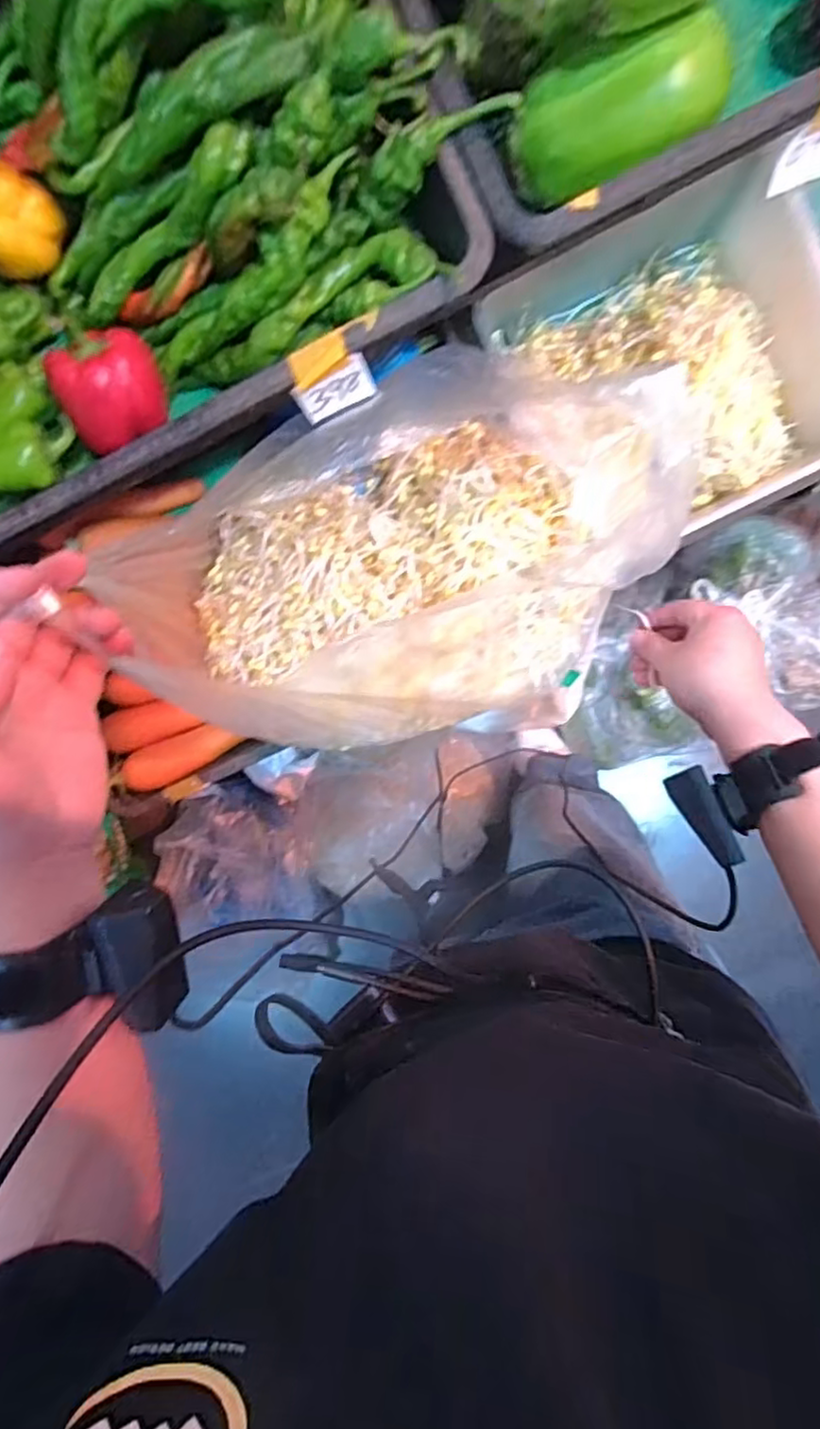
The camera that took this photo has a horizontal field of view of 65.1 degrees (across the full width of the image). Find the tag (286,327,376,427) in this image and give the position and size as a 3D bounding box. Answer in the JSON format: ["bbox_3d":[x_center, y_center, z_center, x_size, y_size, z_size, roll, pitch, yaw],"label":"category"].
[{"bbox_3d":[-0.060,-0.256,0.488,0.059,0.066,0.018,-27,85,5],"label":"tag"}]

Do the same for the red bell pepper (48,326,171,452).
[{"bbox_3d":[-0.221,-0.241,0.472,0.080,0.059,0.066,-42,84,4],"label":"red bell pepper"}]

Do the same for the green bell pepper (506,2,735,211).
[{"bbox_3d":[0.145,-0.416,0.445,0.142,0.055,0.056,-12,87,6],"label":"green bell pepper"}]

